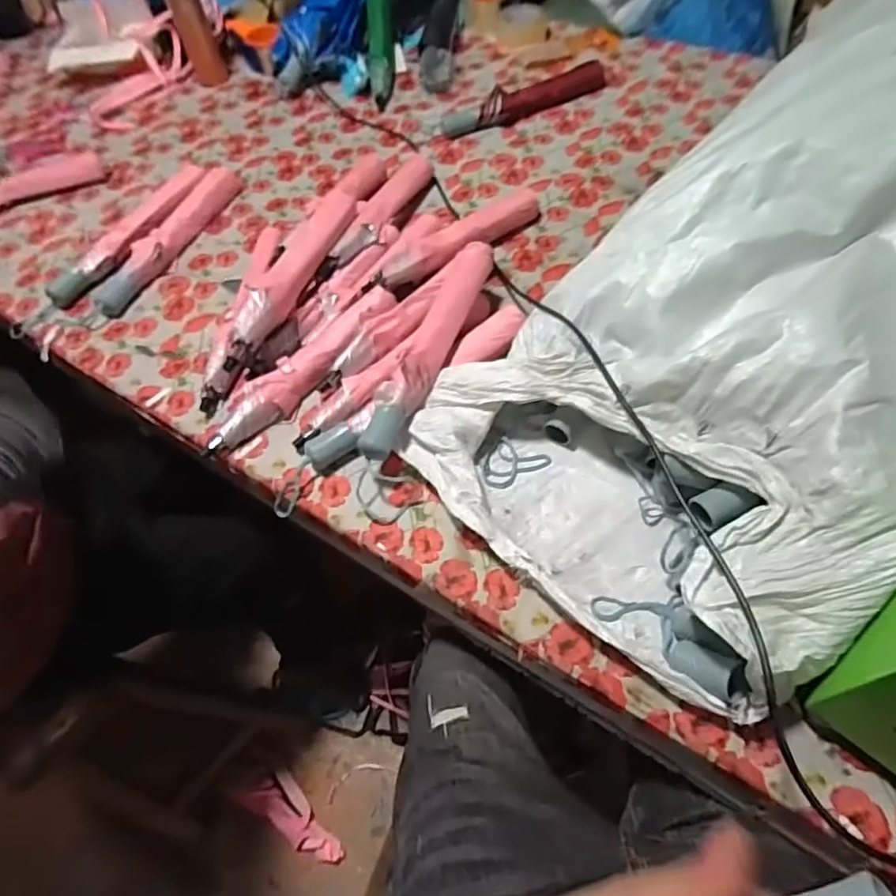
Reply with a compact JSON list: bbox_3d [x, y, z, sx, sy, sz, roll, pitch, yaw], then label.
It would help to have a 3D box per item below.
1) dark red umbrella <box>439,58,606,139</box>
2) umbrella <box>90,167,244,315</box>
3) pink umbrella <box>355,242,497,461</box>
[{"bbox_3d":[0.143,-0.661,1.085,0.337,0.040,0.057,-25,60,-11],"label":"dark red umbrella"},{"bbox_3d":[-0.449,-0.348,0.939,0.059,0.038,0.354,16,61,14],"label":"umbrella"},{"bbox_3d":[-0.018,-0.143,0.730,0.059,0.047,0.375,18,62,15],"label":"pink umbrella"}]

